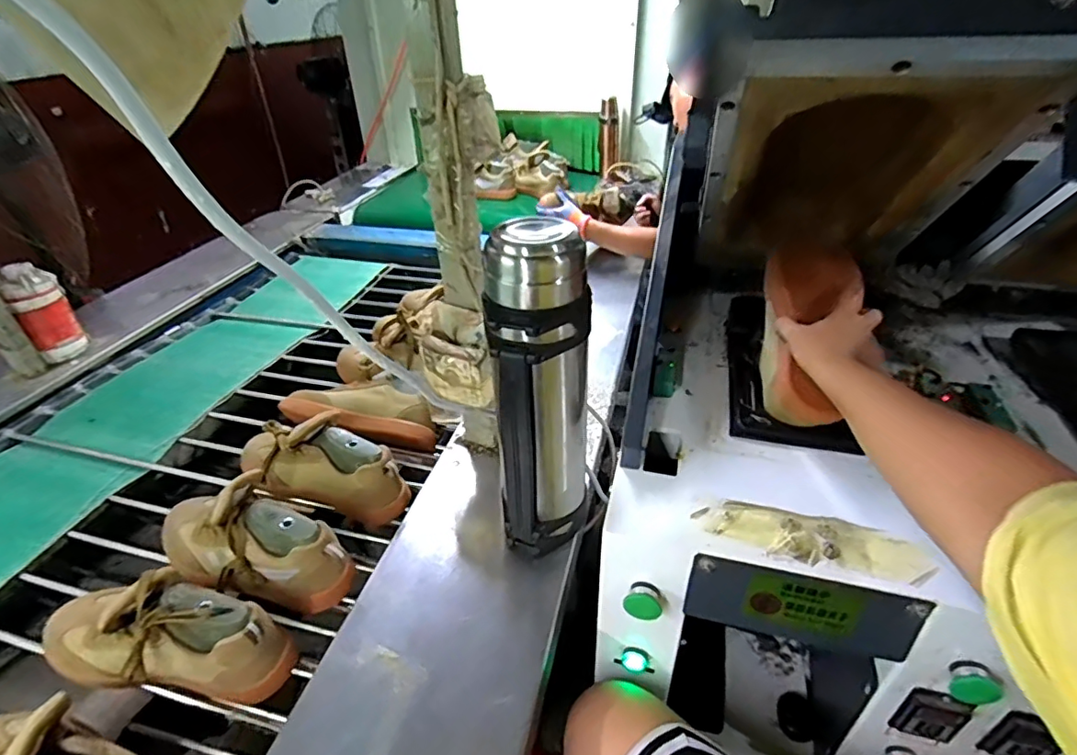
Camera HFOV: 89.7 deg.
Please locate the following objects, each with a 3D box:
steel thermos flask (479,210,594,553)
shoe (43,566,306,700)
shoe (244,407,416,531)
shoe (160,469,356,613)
[{"bbox_3d":[0.004,0.027,0.618,0.114,0.389,0.110,-3,37,-3],"label":"steel thermos flask"},{"bbox_3d":[-0.415,0.275,0.578,0.292,0.125,0.088,7,37,10],"label":"shoe"},{"bbox_3d":[-0.327,0.125,0.800,0.261,0.127,0.083,13,39,17],"label":"shoe"},{"bbox_3d":[-0.377,0.206,0.691,0.280,0.131,0.096,13,39,17],"label":"shoe"}]

